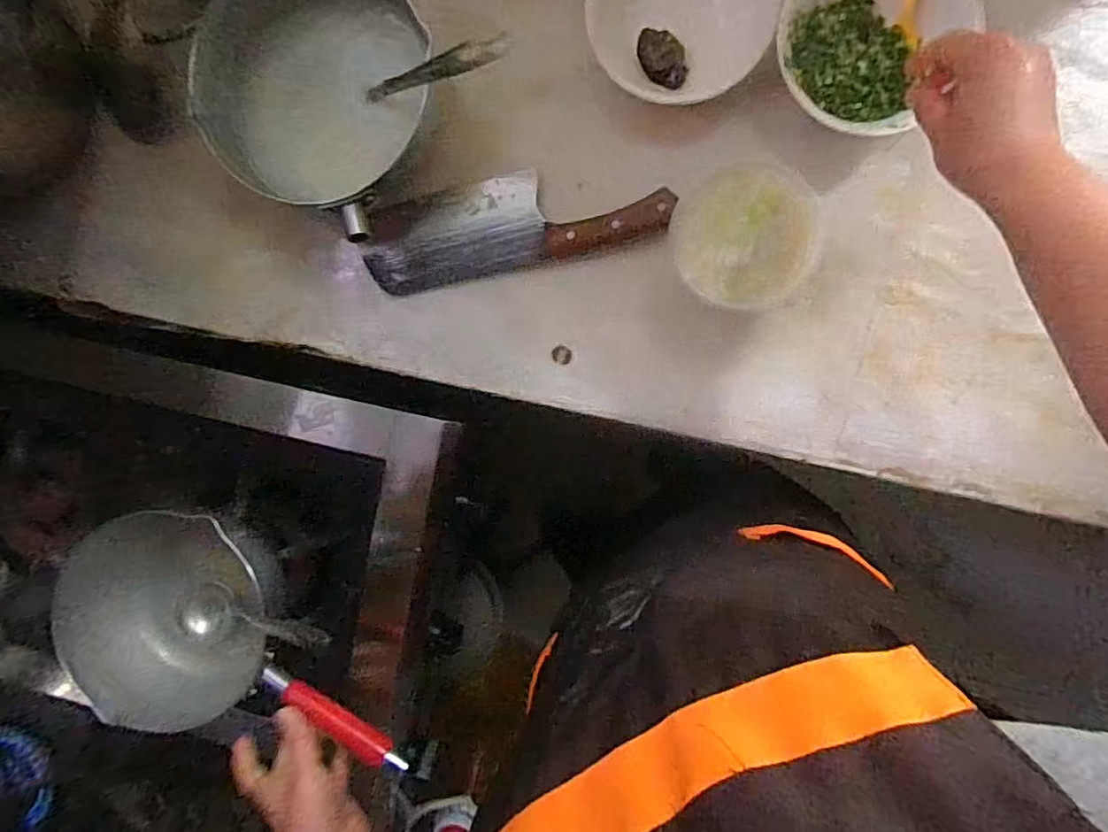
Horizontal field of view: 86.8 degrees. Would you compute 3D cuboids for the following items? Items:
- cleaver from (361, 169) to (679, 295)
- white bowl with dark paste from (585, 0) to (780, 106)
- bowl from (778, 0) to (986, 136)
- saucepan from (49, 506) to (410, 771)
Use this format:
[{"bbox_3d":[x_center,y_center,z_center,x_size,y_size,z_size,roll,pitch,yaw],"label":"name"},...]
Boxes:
[{"bbox_3d":[-0.038,-0.169,0.506,0.262,0.029,0.079,-11,93,6],"label":"cleaver"},{"bbox_3d":[0.100,-0.318,0.469,0.144,0.052,0.130,7,95,5],"label":"white bowl with dark paste"},{"bbox_3d":[0.246,-0.294,0.456,0.144,0.053,0.138,0,94,5],"label":"bowl"},{"bbox_3d":[-0.302,0.216,0.555,0.353,0.077,0.192,16,96,17],"label":"saucepan"}]

